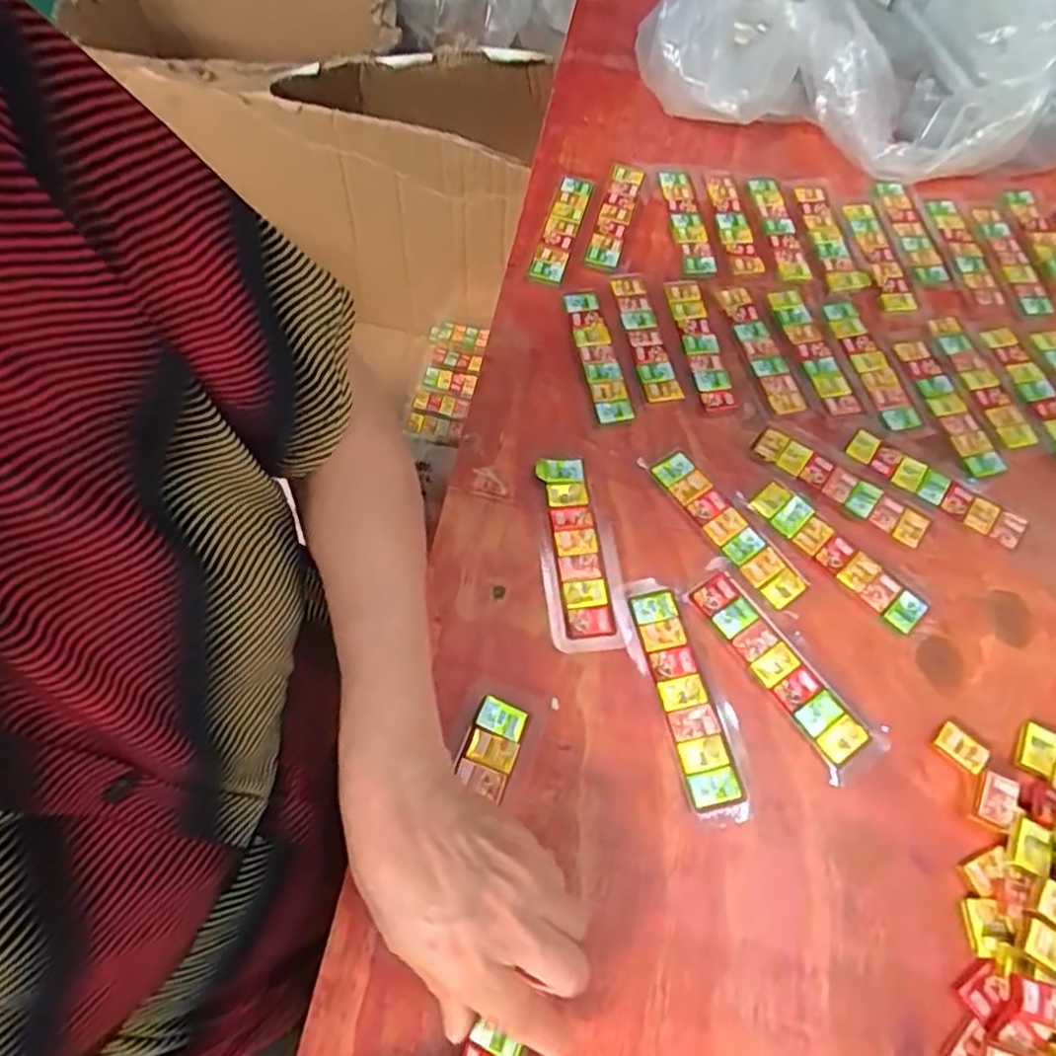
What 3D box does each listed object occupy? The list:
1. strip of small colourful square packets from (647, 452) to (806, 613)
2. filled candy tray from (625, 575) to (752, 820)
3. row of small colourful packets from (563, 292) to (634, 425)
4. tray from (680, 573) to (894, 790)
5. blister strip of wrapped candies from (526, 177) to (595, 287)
[{"bbox_3d":[0.125,-0.001,0.427,0.027,0.005,0.118,-31,69,-17],"label":"strip of small colourful square packets"},{"bbox_3d":[0.088,0.092,0.380,0.038,0.006,0.134,-15,65,-11],"label":"filled candy tray"},{"bbox_3d":[0.050,-0.124,0.486,0.023,0.008,0.114,-8,64,-7],"label":"row of small colourful packets"},{"bbox_3d":[0.146,0.081,0.390,0.035,0.006,0.128,-30,69,-17],"label":"tray"},{"bbox_3d":[0.026,-0.239,0.537,0.028,0.008,0.112,16,63,4],"label":"blister strip of wrapped candies"}]

